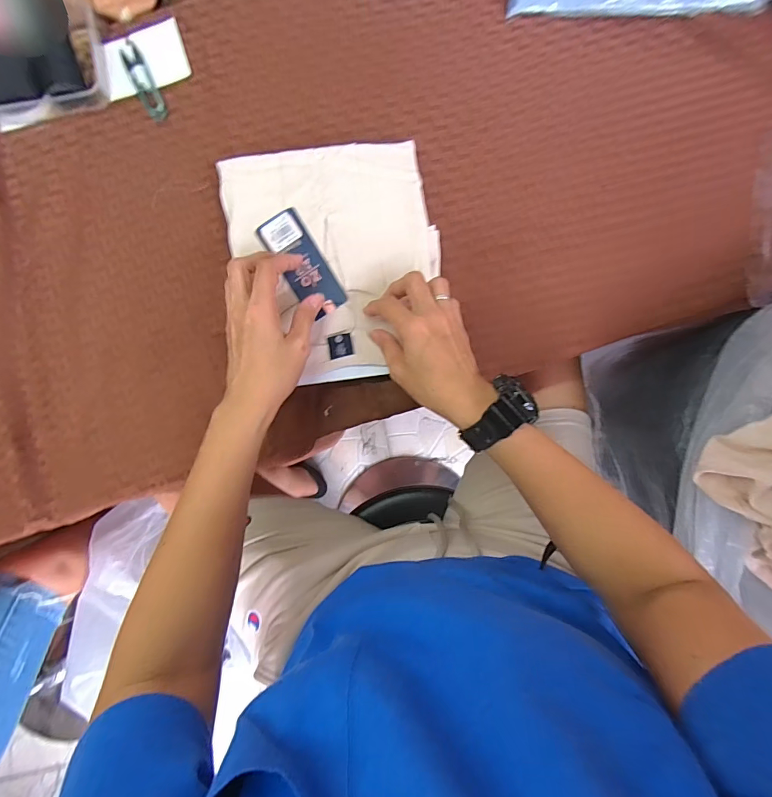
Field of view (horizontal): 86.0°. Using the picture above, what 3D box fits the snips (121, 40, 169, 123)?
[{"bbox_3d":[-0.287,-0.375,0.489,0.023,0.009,0.109,-28,84,-3],"label":"snips"}]

